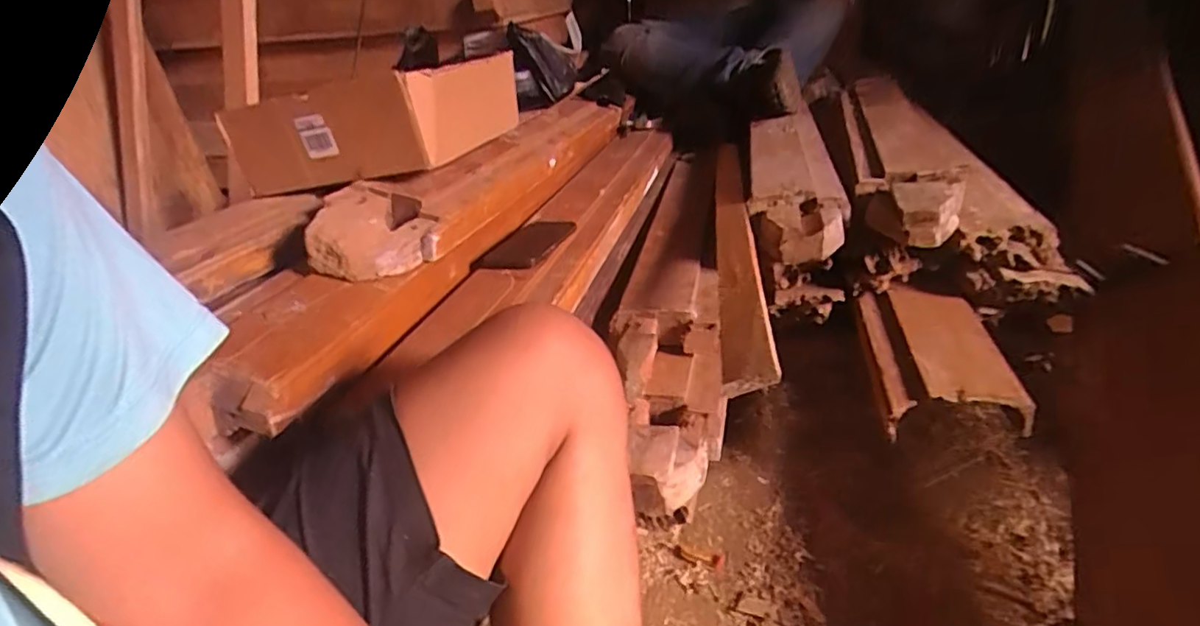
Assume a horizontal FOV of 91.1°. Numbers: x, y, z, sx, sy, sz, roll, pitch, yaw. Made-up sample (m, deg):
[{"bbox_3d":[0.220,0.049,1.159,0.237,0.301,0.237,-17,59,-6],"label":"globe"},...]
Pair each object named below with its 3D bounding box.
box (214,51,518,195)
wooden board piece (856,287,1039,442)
[{"bbox_3d":[-0.281,-0.259,0.763,0.282,0.114,0.266,4,30,13],"label":"box"},{"bbox_3d":[0.391,0.040,0.706,0.136,0.041,0.272,4,30,13],"label":"wooden board piece"}]

